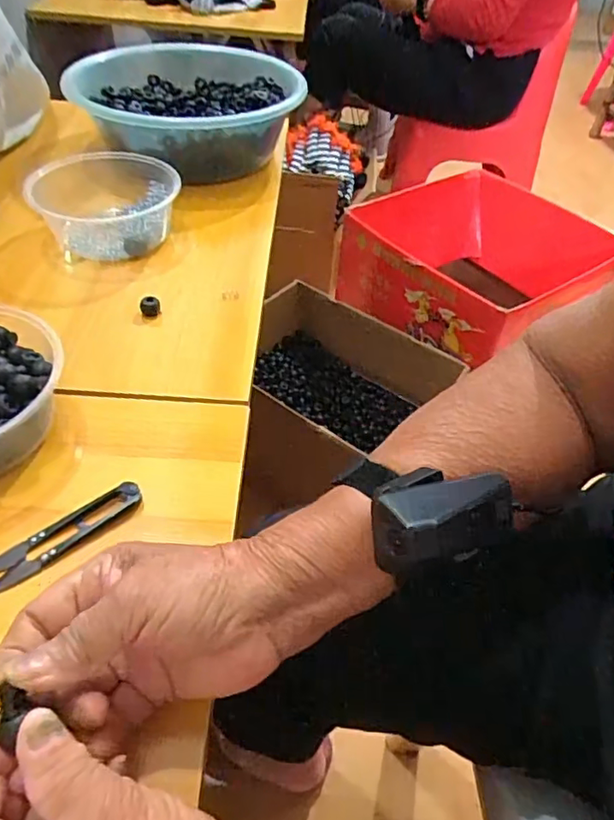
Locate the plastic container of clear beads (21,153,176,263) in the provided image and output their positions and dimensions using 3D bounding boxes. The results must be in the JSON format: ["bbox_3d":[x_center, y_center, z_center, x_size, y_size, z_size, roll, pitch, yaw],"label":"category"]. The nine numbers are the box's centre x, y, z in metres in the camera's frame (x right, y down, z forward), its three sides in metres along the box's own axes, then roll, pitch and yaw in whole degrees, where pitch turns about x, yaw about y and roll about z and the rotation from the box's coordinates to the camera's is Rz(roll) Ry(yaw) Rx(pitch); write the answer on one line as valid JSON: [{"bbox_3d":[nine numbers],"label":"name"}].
[{"bbox_3d":[-0.202,-0.212,0.571,0.138,0.057,0.141,-10,48,-15],"label":"plastic container of clear beads"}]

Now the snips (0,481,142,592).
[{"bbox_3d":[-0.147,0.075,0.337,0.101,0.009,0.022,-31,57,-30],"label":"snips"}]

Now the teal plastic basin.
[{"bbox_3d":[-0.146,-0.358,0.690,0.256,0.093,0.255,2,44,-2],"label":"teal plastic basin"}]

